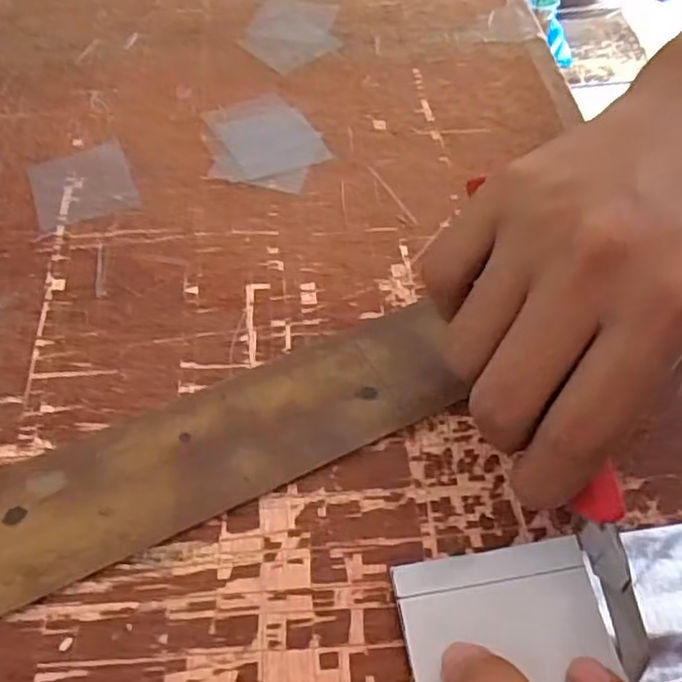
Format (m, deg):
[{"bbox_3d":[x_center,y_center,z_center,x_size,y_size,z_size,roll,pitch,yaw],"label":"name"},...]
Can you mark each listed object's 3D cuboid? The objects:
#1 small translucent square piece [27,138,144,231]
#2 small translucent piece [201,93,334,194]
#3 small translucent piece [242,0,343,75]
[{"bbox_3d":[-0.124,-0.076,0.322,0.045,0.004,0.050,-19,56,-14],"label":"small translucent square piece"},{"bbox_3d":[-0.038,-0.102,0.341,0.058,0.004,0.073,-8,54,-7],"label":"small translucent piece"},{"bbox_3d":[-0.029,-0.183,0.399,0.054,0.004,0.075,-3,54,-3],"label":"small translucent piece"}]

